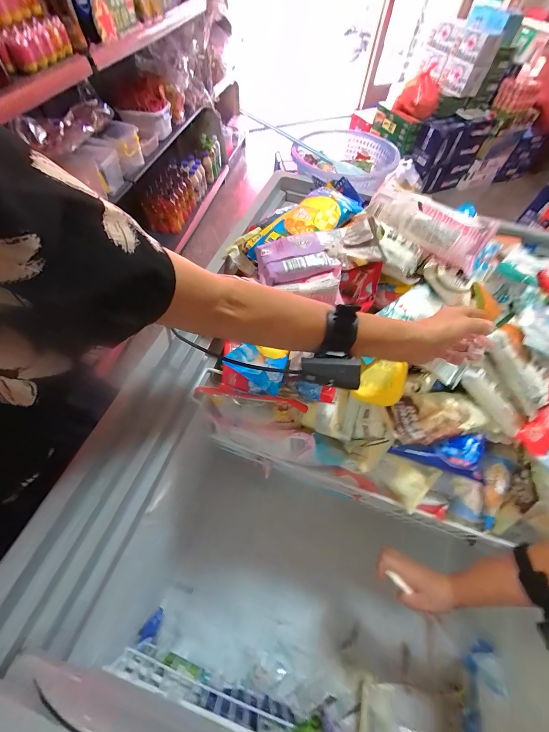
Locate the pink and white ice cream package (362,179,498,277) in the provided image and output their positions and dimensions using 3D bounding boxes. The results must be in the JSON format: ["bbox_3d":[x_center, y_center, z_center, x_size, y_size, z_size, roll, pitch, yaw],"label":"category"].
[{"bbox_3d":[0.241,-0.226,0.440,0.189,0.052,0.067,30,63,14],"label":"pink and white ice cream package"}]

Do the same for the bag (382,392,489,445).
[{"bbox_3d":[0.254,0.075,0.433,0.164,0.019,0.074,-12,61,-10],"label":"bag"}]

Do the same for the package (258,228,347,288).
[{"bbox_3d":[0.043,-0.164,0.414,0.137,0.027,0.072,-8,61,-8],"label":"package"}]

